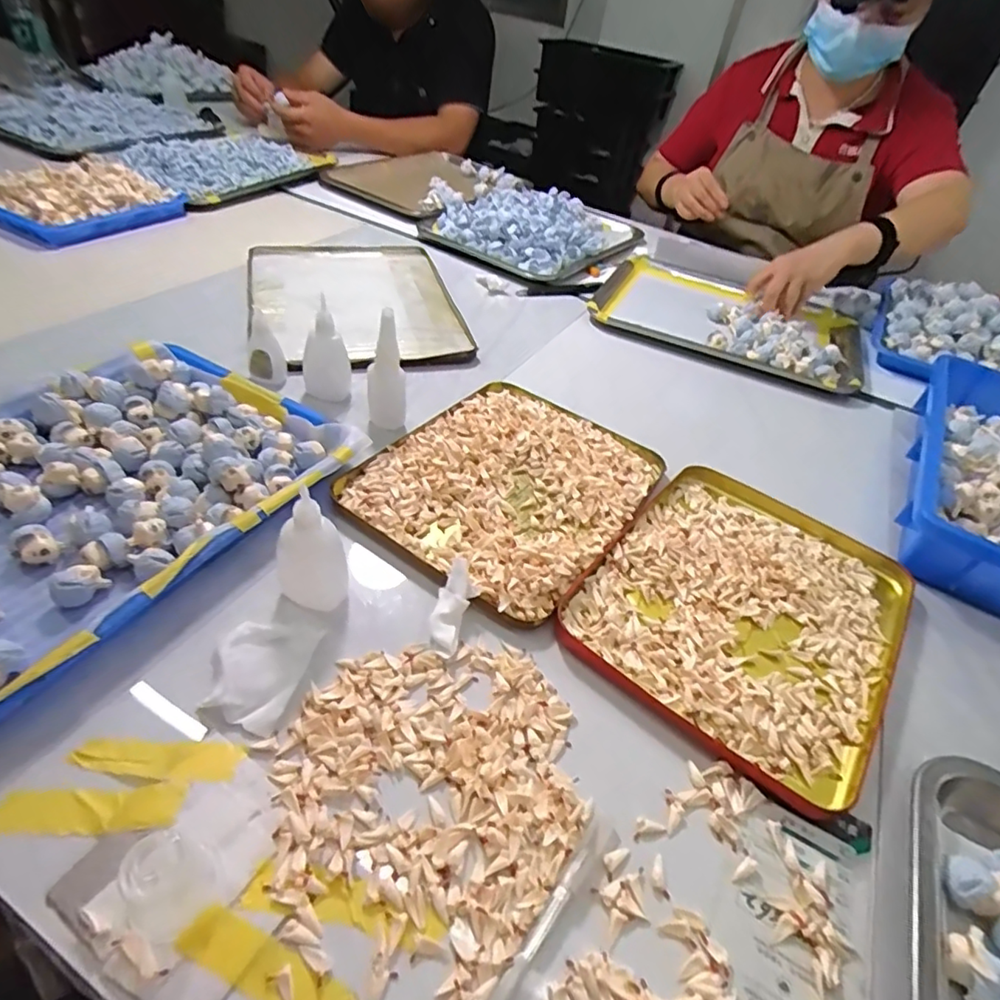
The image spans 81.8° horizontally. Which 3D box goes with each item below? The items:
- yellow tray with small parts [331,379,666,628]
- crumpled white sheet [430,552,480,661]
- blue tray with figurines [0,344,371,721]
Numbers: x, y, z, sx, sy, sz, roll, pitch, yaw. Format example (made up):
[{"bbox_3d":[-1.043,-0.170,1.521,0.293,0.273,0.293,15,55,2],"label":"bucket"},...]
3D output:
[{"bbox_3d":[0.011,-0.020,0.491,0.198,0.017,0.241,30,46,21],"label":"yellow tray with small parts"},{"bbox_3d":[-0.031,0.072,0.384,0.025,0.012,0.067,10,58,4],"label":"crumpled white sheet"},{"bbox_3d":[-0.294,-0.006,0.409,0.251,0.039,0.324,27,45,18],"label":"blue tray with figurines"}]

